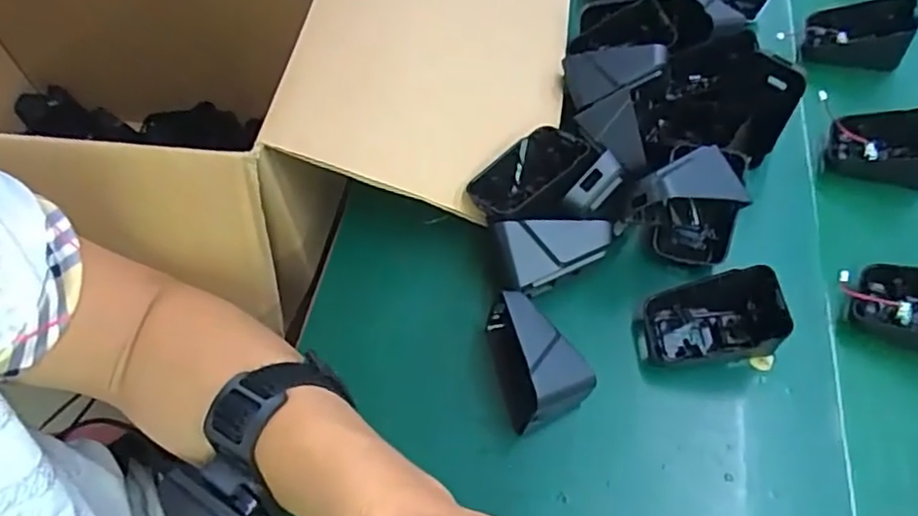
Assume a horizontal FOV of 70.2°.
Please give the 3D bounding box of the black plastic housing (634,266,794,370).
[{"bbox_3d":[0.135,0.034,0.352,0.065,0.043,0.044,-2,59,1],"label":"black plastic housing"}]

